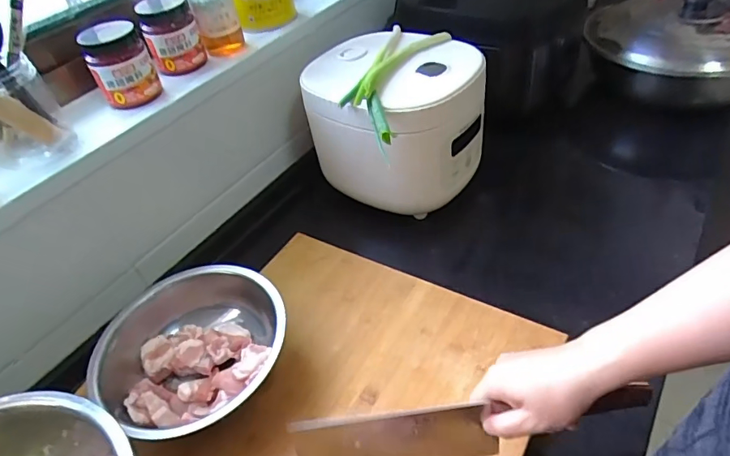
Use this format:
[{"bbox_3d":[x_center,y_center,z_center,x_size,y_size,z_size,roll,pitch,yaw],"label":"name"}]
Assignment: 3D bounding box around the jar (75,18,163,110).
[{"bbox_3d":[-0.299,-0.201,0.578,0.070,0.087,0.062,-26,45,-16],"label":"jar"}]

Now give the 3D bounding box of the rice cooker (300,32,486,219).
[{"bbox_3d":[0.049,-0.162,0.705,0.238,0.180,0.197,18,50,27],"label":"rice cooker"}]

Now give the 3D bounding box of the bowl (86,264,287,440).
[{"bbox_3d":[-0.195,0.131,0.532,0.205,0.069,0.194,-5,43,5],"label":"bowl"}]

